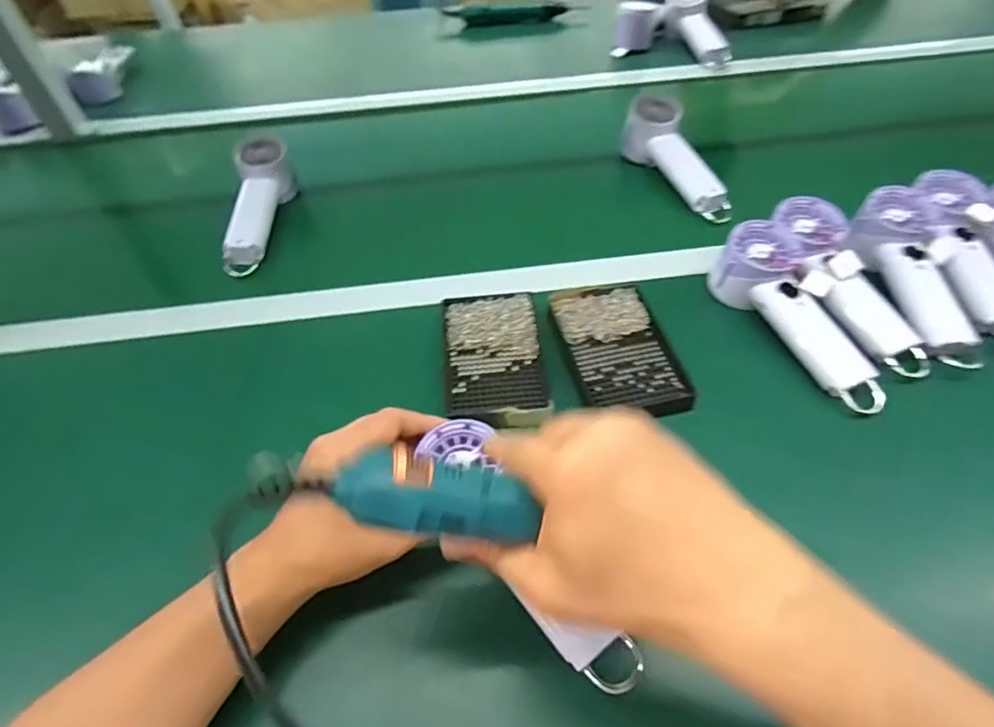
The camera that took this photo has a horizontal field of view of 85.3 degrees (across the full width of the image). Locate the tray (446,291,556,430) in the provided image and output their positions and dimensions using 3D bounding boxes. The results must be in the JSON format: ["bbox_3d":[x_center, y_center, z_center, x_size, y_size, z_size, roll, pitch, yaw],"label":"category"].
[{"bbox_3d":[-0.002,-0.007,0.485,0.085,0.008,0.145,-6,57,-2],"label":"tray"}]

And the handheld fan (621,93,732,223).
[{"bbox_3d":[0.221,-0.243,0.664,0.049,0.075,0.181,-23,69,-15],"label":"handheld fan"}]

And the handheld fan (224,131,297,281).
[{"bbox_3d":[-0.288,-0.184,0.637,0.054,0.071,0.178,-1,64,2],"label":"handheld fan"}]

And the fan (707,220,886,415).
[{"bbox_3d":[0.274,-0.040,0.495,0.069,0.055,0.199,-21,66,-13],"label":"fan"}]

